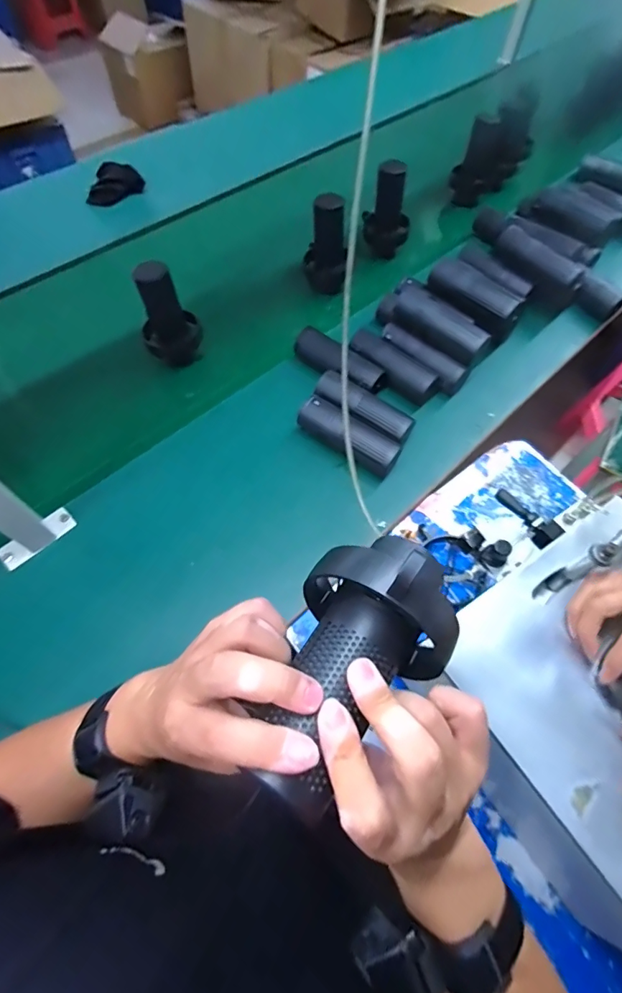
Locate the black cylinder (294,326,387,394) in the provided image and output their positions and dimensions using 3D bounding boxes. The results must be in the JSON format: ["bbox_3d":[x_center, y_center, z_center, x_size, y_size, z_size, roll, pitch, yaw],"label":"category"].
[{"bbox_3d":[0.045,-0.223,0.749,0.163,0.049,0.055,36,66,16],"label":"black cylinder"}]

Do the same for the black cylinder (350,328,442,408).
[{"bbox_3d":[0.136,-0.213,0.739,0.158,0.051,0.051,37,66,16],"label":"black cylinder"}]

